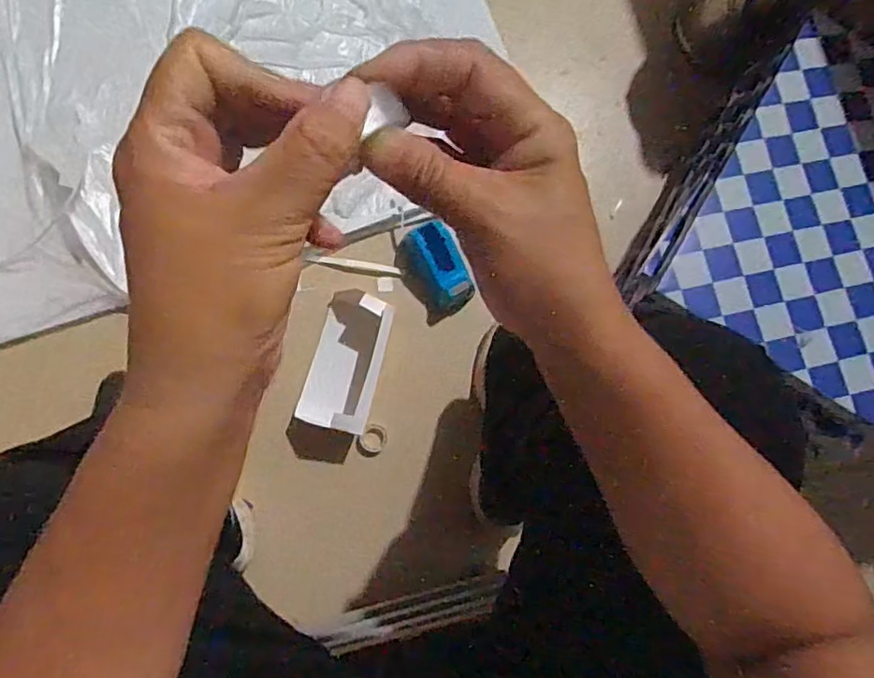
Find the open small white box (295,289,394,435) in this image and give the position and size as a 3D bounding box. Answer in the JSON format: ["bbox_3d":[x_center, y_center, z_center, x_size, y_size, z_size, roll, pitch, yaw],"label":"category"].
[{"bbox_3d":[-0.113,0.025,0.745,0.089,0.070,0.179,16,82,-5],"label":"open small white box"}]

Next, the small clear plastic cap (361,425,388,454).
[{"bbox_3d":[-0.081,0.129,0.771,0.033,0.018,0.036,1,83,-7],"label":"small clear plastic cap"}]

